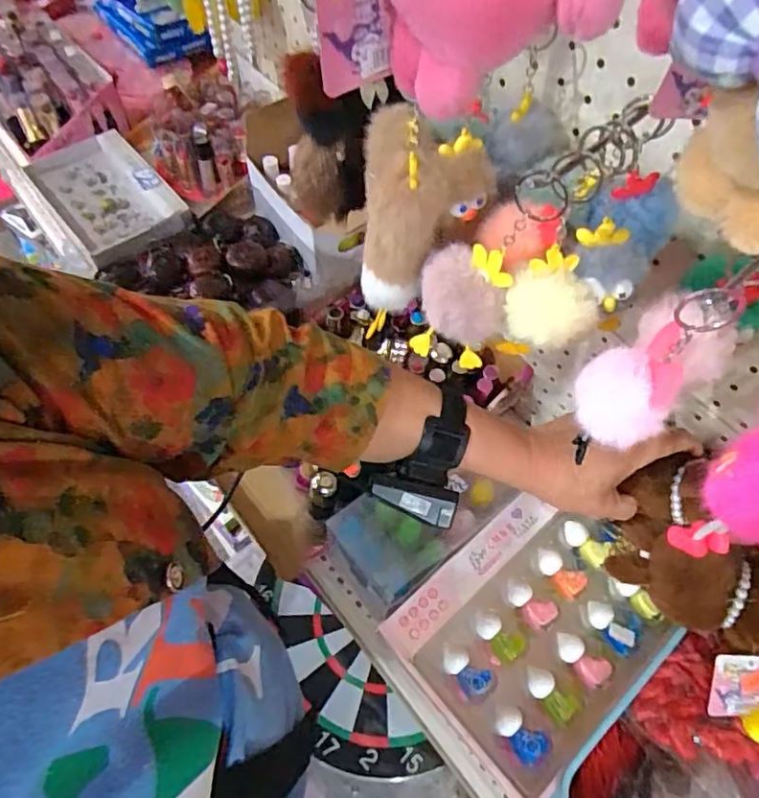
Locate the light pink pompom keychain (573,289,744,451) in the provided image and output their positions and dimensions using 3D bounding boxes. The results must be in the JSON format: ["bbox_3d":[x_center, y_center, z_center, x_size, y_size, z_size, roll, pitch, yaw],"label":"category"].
[{"bbox_3d":[0.138,-0.012,0.312,0.051,0.065,0.050,30,63,14],"label":"light pink pompom keychain"}]

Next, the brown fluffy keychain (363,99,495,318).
[{"bbox_3d":[0.031,-0.134,0.406,0.085,0.097,0.091,1,60,-2],"label":"brown fluffy keychain"}]

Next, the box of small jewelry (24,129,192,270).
[{"bbox_3d":[-0.325,-0.243,0.690,0.115,0.033,0.203,-35,67,-20],"label":"box of small jewelry"}]

